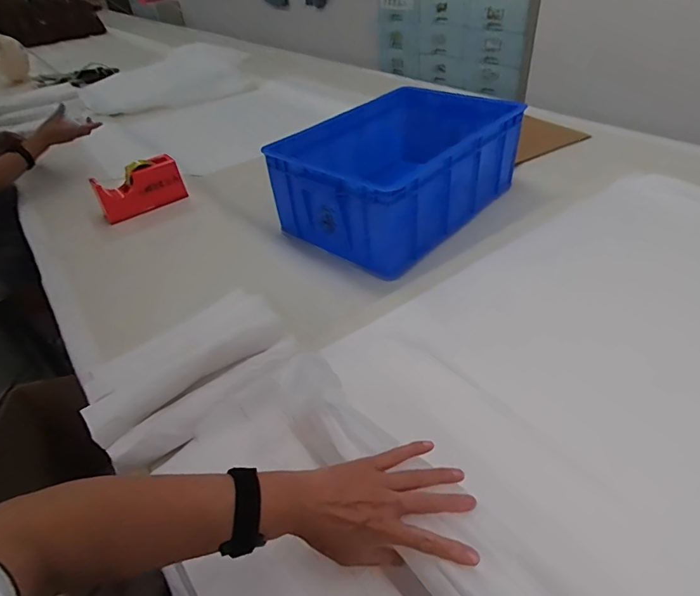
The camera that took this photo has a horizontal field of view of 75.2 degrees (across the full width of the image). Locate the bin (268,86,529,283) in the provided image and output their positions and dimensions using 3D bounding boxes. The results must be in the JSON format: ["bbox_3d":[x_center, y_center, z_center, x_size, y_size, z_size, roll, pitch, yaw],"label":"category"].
[{"bbox_3d":[0.123,-0.302,1.055,0.350,0.189,0.538,26,49,32],"label":"bin"}]

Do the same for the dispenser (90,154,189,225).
[{"bbox_3d":[-0.520,-0.271,1.132,0.209,0.125,0.053,-21,42,-17],"label":"dispenser"}]

